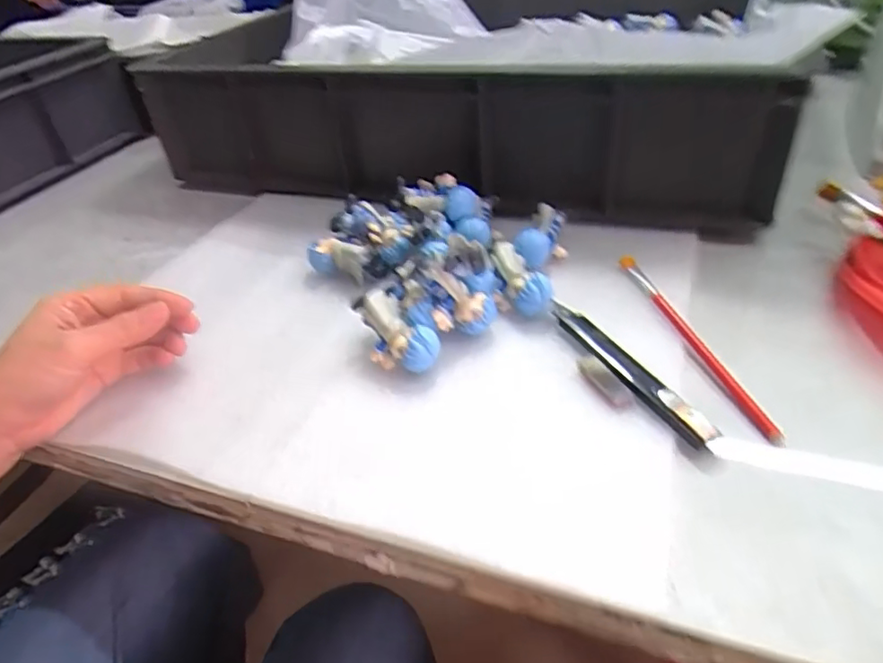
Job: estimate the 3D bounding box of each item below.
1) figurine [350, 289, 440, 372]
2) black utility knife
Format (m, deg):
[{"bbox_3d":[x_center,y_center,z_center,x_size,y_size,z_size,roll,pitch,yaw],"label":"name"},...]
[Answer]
[{"bbox_3d":[-0.029,-0.001,0.356,0.032,0.034,0.067,-32,58,-27],"label":"figurine"},{"bbox_3d":[0.104,0.018,0.338,0.020,0.009,0.127,-21,41,-18],"label":"black utility knife"}]

